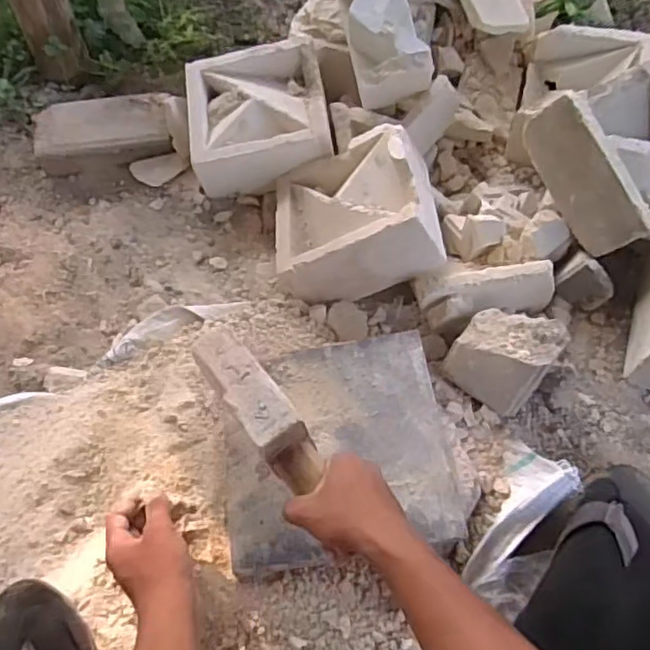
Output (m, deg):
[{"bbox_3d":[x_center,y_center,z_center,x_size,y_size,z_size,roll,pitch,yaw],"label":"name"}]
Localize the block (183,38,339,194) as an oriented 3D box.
[{"bbox_3d":[-0.102,-0.313,0.964,0.200,0.100,0.209,-9,62,-4],"label":"block"}]

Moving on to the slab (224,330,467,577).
[{"bbox_3d":[0.012,0.130,0.707,0.243,0.018,0.248,-6,62,-3],"label":"slab"}]

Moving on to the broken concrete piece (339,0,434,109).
[{"bbox_3d":[0.085,-0.435,0.922,0.102,0.114,0.220,-13,89,-6],"label":"broken concrete piece"}]

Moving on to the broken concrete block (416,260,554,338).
[{"bbox_3d":[0.208,-0.041,0.821,0.172,0.063,0.063,-14,63,-6],"label":"broken concrete block"}]

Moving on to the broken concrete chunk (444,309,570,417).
[{"bbox_3d":[0.222,0.030,0.776,0.107,0.072,0.098,34,68,17],"label":"broken concrete chunk"}]

